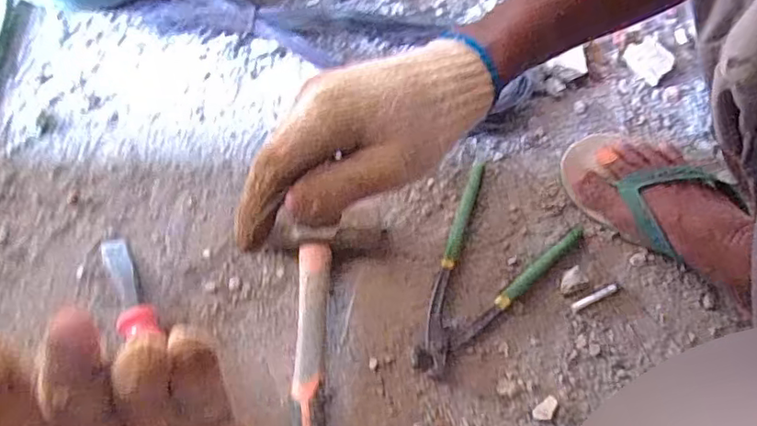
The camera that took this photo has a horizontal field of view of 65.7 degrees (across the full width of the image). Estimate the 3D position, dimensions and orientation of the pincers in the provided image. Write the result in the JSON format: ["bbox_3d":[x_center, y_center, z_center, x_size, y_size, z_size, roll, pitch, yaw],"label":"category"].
[{"bbox_3d":[0.095,0.060,0.574,0.125,0.016,0.215,35,68,10],"label":"pincers"}]

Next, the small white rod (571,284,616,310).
[{"bbox_3d":[0.214,0.083,0.580,0.054,0.004,0.008,-22,70,-14],"label":"small white rod"}]

